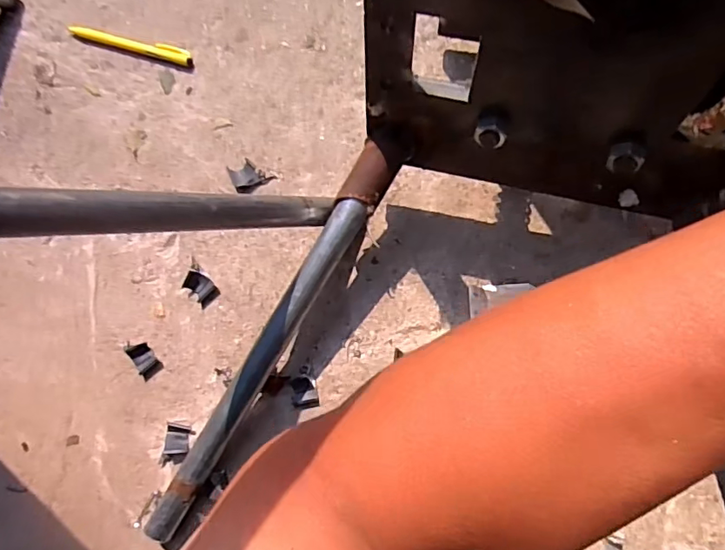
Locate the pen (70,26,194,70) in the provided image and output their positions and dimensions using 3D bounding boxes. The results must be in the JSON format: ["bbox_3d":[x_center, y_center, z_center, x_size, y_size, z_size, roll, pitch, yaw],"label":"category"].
[{"bbox_3d":[-0.224,-0.221,0.512,0.128,0.011,0.016,18,87,7],"label":"pen"}]

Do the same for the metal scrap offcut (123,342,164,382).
[{"bbox_3d":[-0.201,0.076,0.483,0.022,0.009,0.036,-41,82,1],"label":"metal scrap offcut"}]

